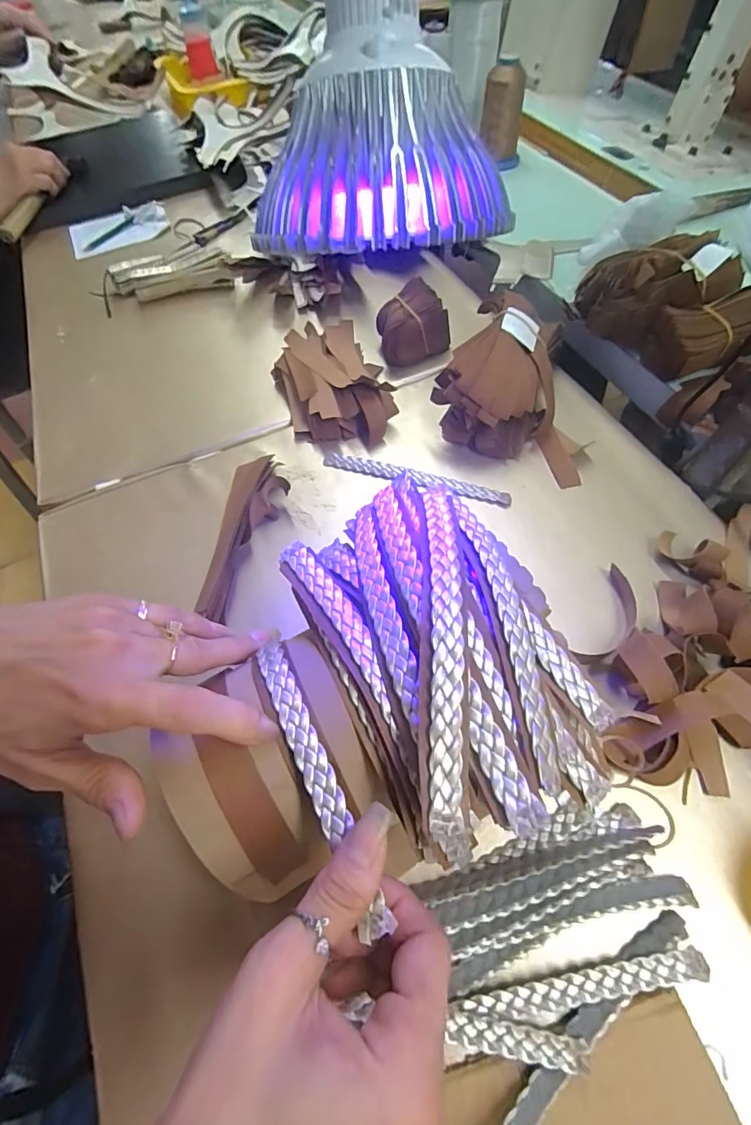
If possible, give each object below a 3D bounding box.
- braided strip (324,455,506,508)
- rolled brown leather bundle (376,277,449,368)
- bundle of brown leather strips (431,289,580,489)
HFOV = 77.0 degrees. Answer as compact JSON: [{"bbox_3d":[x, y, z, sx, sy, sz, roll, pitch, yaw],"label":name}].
[{"bbox_3d":[0.034,-0.075,0.423,0.170,0.007,0.014,15,61,12],"label":"braided strip"},{"bbox_3d":[0.036,-0.254,0.507,0.074,0.050,0.061,-25,61,-11],"label":"rolled brown leather bundle"},{"bbox_3d":[0.145,-0.172,0.440,0.140,0.074,0.159,23,63,16],"label":"bundle of brown leather strips"}]

